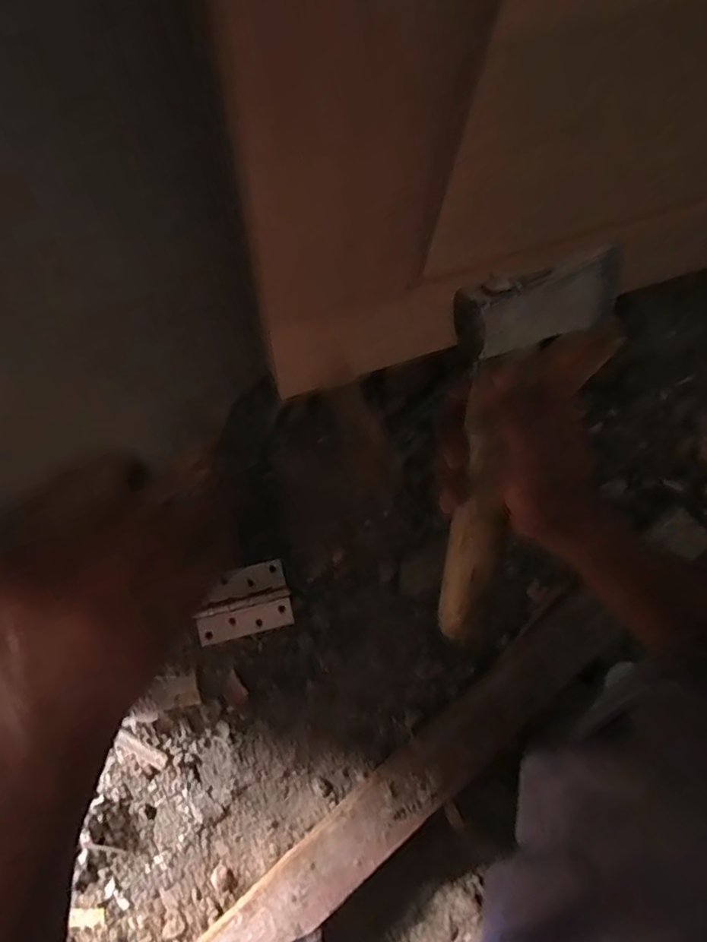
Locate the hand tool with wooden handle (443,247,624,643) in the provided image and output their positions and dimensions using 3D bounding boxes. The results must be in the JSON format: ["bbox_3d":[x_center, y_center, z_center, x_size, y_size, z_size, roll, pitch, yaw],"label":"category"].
[{"bbox_3d":[0.093,0.008,0.335,0.082,0.271,0.035,-1,40,0],"label":"hand tool with wooden handle"}]

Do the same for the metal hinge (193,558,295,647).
[{"bbox_3d":[-0.120,0.142,0.591,0.098,0.012,0.071,-15,79,-3],"label":"metal hinge"}]

